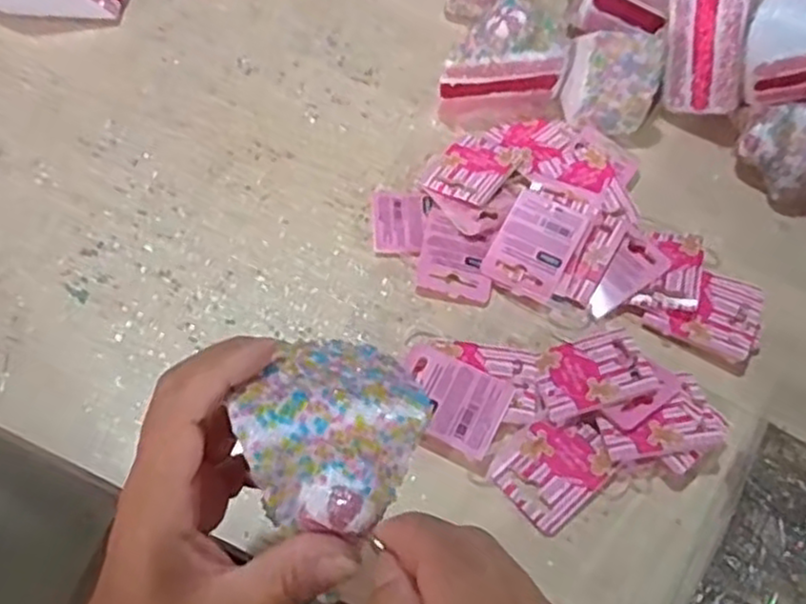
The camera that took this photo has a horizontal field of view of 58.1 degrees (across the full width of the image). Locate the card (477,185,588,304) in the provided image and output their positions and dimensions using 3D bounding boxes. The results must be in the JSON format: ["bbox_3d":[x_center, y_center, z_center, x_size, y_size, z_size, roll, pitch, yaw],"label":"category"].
[{"bbox_3d":[0.080,-0.035,0.439,0.045,0.005,0.060,28,85,14],"label":"card"}]

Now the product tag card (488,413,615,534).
[{"bbox_3d":[0.079,0.086,0.379,0.059,0.004,0.046,-39,68,-19],"label":"product tag card"}]

